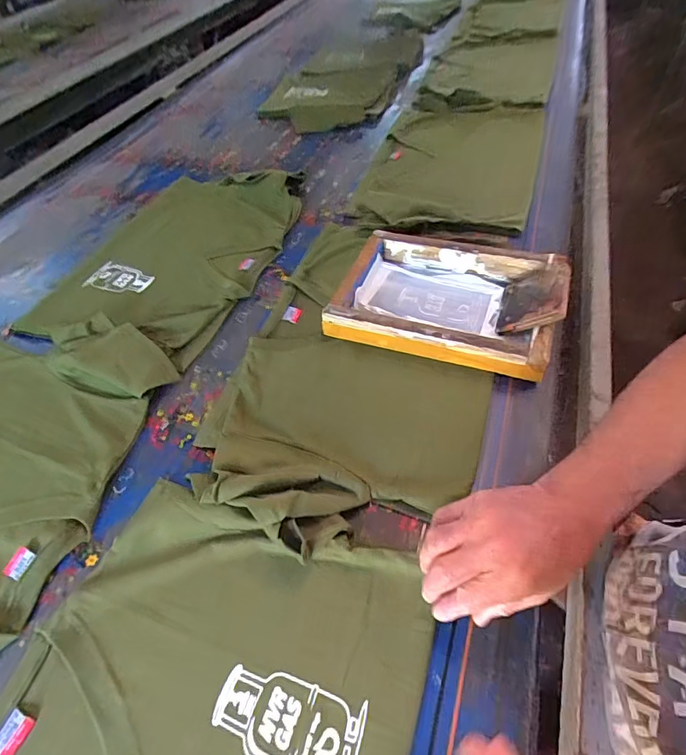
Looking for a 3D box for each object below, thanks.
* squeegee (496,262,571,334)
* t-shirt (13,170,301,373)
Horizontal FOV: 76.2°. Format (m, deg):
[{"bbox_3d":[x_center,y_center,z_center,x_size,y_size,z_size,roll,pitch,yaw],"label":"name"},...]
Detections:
[{"bbox_3d":[0.270,-0.115,0.615,0.098,0.020,0.121,-20,36,45],"label":"squeegee"},{"bbox_3d":[-0.315,-0.249,0.821,0.374,0.047,0.529,11,53,14],"label":"t-shirt"}]

